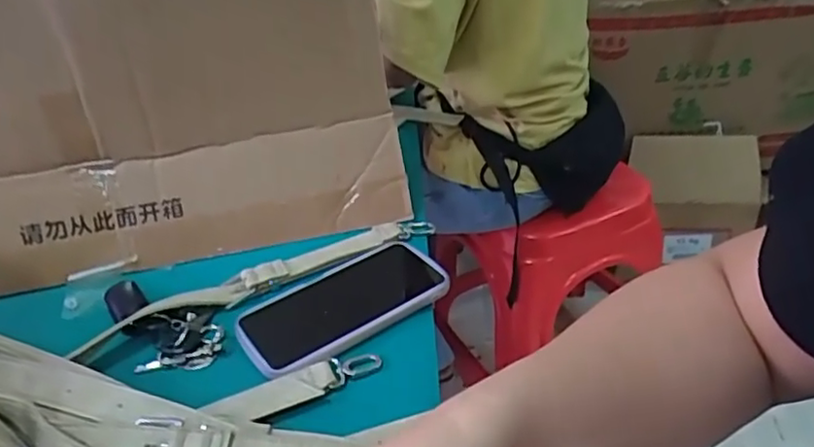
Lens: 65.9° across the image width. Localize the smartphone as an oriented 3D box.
[{"bbox_3d":[-0.051,0.063,0.514,0.171,0.007,0.087,-27,40,-27],"label":"smartphone"}]

